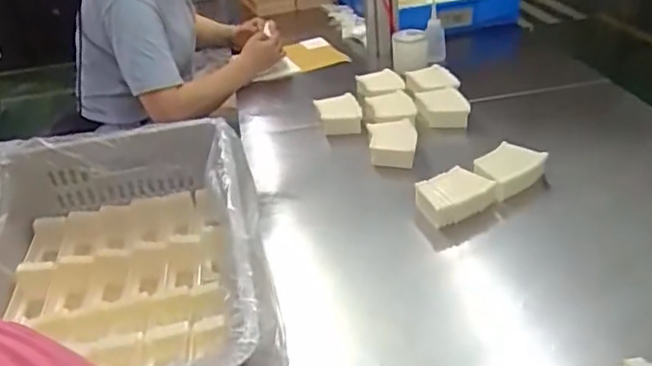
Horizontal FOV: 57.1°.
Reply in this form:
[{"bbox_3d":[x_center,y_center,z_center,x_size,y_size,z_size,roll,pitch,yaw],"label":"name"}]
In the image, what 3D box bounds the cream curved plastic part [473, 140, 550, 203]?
[{"bbox_3d":[0.293,-0.023,0.974,0.121,0.035,0.091,-29,38,-32],"label":"cream curved plastic part"}]

